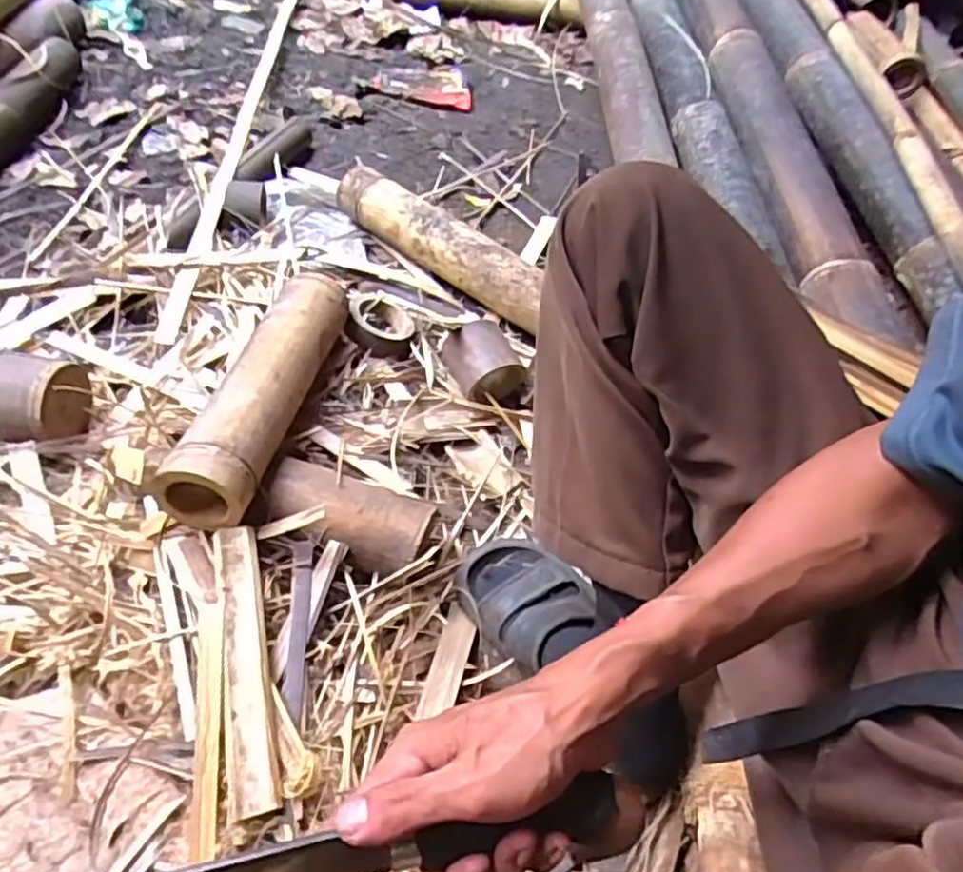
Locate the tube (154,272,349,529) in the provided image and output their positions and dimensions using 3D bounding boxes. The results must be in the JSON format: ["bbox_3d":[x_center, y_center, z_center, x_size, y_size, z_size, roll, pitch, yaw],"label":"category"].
[{"bbox_3d":[-0.214,-0.067,0.693,0.077,0.075,0.334,11,52,3],"label":"tube"}]

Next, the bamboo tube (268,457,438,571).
[{"bbox_3d":[-0.128,0.079,0.673,0.156,0.065,0.082,15,52,6],"label":"bamboo tube"}]

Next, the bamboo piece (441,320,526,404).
[{"bbox_3d":[0.000,-0.087,0.810,0.078,0.065,0.087,-31,61,-26],"label":"bamboo piece"}]

